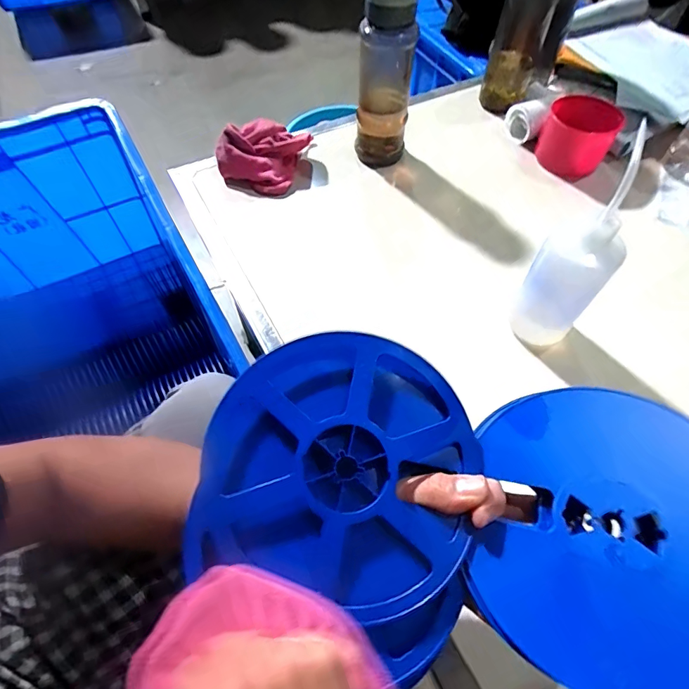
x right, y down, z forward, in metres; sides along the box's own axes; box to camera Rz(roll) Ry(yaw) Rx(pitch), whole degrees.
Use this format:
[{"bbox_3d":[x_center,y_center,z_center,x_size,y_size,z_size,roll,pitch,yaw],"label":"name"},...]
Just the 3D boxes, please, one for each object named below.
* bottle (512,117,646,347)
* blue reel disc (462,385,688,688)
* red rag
[{"bbox_3d":[0.234,-0.081,0.431,0.068,0.194,0.063,36,64,21],"label":"bottle"},{"bbox_3d":[0.161,0.109,0.251,0.157,0.006,0.171,-6,58,9],"label":"blue reel disc"},{"bbox_3d":[-0.121,-0.297,0.650,0.109,0.062,0.114,22,60,14],"label":"red rag"}]

